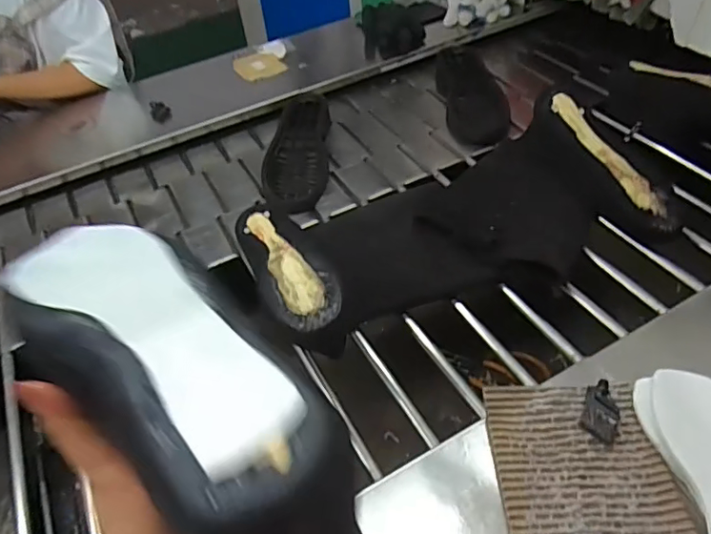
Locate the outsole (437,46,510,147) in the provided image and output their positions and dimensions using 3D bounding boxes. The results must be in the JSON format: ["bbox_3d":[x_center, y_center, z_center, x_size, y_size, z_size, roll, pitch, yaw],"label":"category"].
[{"bbox_3d":[0.210,-0.308,0.986,0.102,0.046,0.269,-4,46,2],"label":"outsole"}]

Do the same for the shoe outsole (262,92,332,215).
[{"bbox_3d":[-0.096,-0.196,0.920,0.101,0.041,0.290,-3,46,3],"label":"shoe outsole"}]

